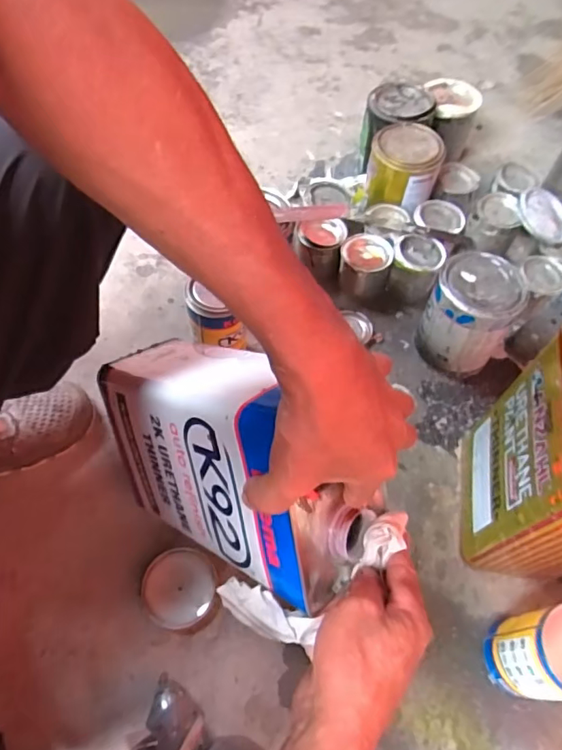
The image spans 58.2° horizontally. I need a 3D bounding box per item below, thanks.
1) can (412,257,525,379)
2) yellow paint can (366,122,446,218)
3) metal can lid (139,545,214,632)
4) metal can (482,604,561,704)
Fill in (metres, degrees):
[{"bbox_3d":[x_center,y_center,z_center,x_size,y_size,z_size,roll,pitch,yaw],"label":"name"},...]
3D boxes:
[{"bbox_3d":[0.245,-0.074,0.673,0.099,0.136,0.097,1,59,-2],"label":"can"},{"bbox_3d":[0.190,-0.326,0.790,0.106,0.081,0.106,12,59,5],"label":"yellow paint can"},{"bbox_3d":[-0.111,0.230,0.546,0.076,0.015,0.077,1,59,-2],"label":"metal can lid"},{"bbox_3d":[0.251,0.266,0.478,0.071,0.147,0.072,1,59,-2],"label":"metal can"}]

